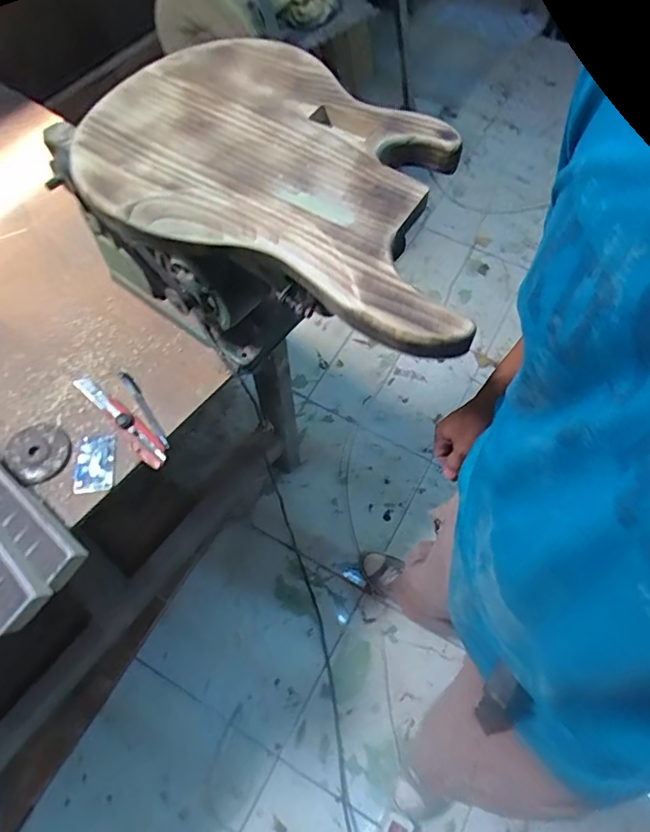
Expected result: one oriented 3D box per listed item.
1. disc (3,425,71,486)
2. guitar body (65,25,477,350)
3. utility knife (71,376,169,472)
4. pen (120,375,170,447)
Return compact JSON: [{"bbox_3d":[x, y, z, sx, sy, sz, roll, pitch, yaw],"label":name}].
[{"bbox_3d":[-0.396,0.049,0.746,0.081,0.010,0.086,0,62,-1],"label":"disc"},{"bbox_3d":[-0.026,-0.263,0.564,0.457,0.042,0.316,26,65,12],"label":"guitar body"},{"bbox_3d":[-0.288,0.002,0.760,0.184,0.014,0.032,41,69,19],"label":"utility knife"},{"bbox_3d":[-0.258,-0.014,0.772,0.015,0.006,0.147,-32,67,-17],"label":"pen"}]

